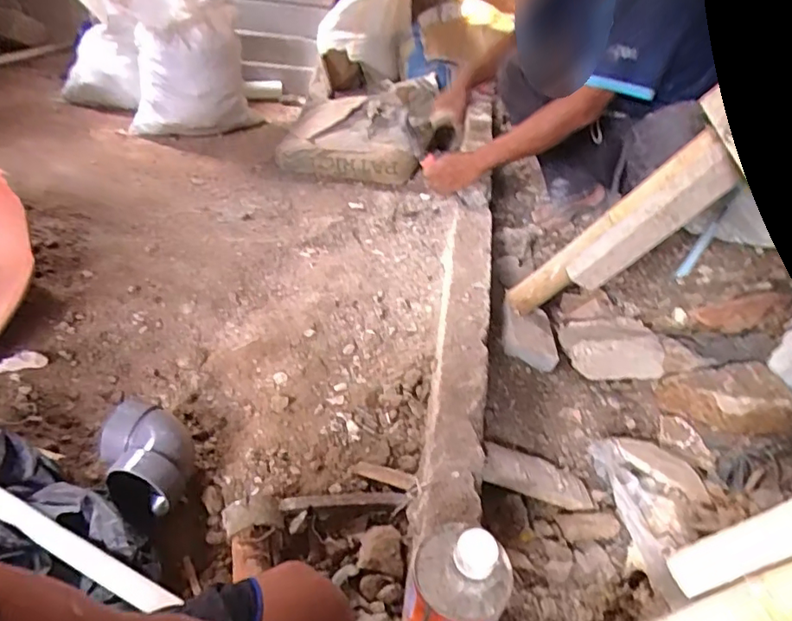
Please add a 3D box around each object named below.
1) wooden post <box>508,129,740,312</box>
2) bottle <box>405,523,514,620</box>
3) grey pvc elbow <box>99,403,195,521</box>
[{"bbox_3d":[0.371,-0.116,0.983,0.094,0.453,0.109,51,46,2],"label":"wooden post"},{"bbox_3d":[0.062,0.286,0.568,0.092,0.108,0.088,6,36,-4],"label":"bottle"},{"bbox_3d":[-0.333,0.196,0.755,0.109,0.092,0.146,-13,40,-24],"label":"grey pvc elbow"}]

